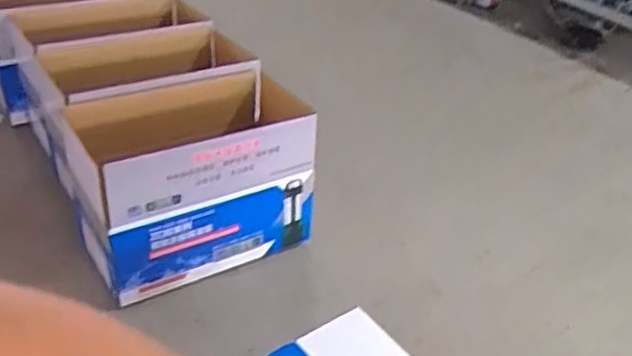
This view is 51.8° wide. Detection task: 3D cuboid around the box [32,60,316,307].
[{"bbox_3d":[-0.235,-0.020,1.238,0.419,0.307,0.280,-12,38,-25],"label":"box"}]

